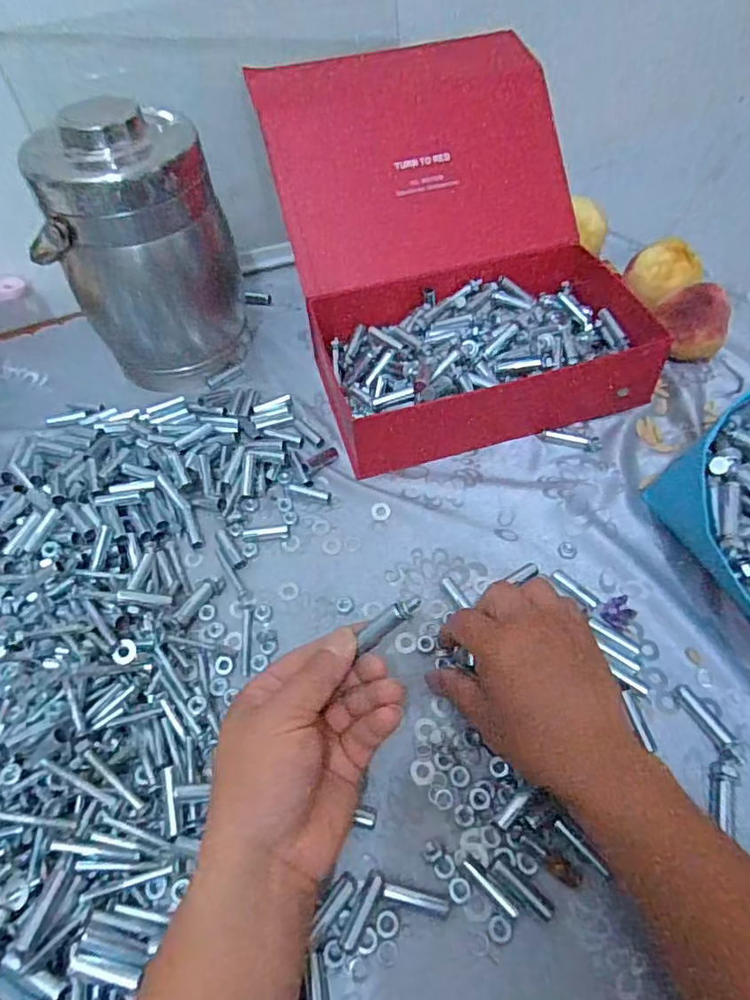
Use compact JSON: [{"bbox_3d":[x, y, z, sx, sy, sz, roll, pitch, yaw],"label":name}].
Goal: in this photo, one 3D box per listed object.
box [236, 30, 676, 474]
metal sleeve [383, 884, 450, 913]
[{"bbox_3d":[0.070,-0.258,0.572,0.291,0.201,0.368,-15,54,-8],"label":"box"},{"bbox_3d":[0.024,0.230,0.334,0.037,0.004,0.007,9,54,10],"label":"metal sleeve"}]

